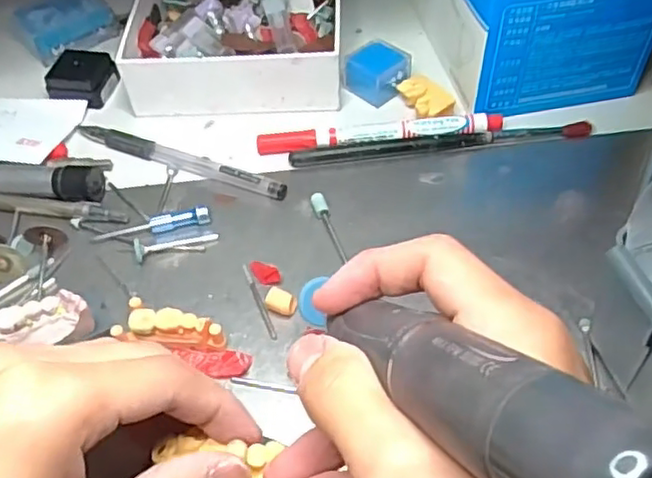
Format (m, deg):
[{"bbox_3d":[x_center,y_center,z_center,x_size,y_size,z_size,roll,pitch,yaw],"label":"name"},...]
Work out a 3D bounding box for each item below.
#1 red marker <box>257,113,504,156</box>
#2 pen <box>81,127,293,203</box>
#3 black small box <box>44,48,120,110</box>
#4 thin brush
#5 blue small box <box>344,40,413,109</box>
[{"bbox_3d":[0.030,-0.059,0.356,0.134,0.009,0.014,-6,51,-2],"label":"red marker"},{"bbox_3d":[-0.083,-0.046,0.352,0.134,0.010,0.013,18,54,16],"label":"pen"},{"bbox_3d":[-0.149,-0.100,0.395,0.037,0.016,0.033,9,52,9],"label":"black small box"},{"bbox_3d":[0.063,-0.053,0.352,0.163,0.009,0.011,-6,51,-3],"label":"thin brush"},{"bbox_3d":[0.030,-0.100,0.382,0.029,0.026,0.032,-38,59,-25],"label":"blue small box"}]

